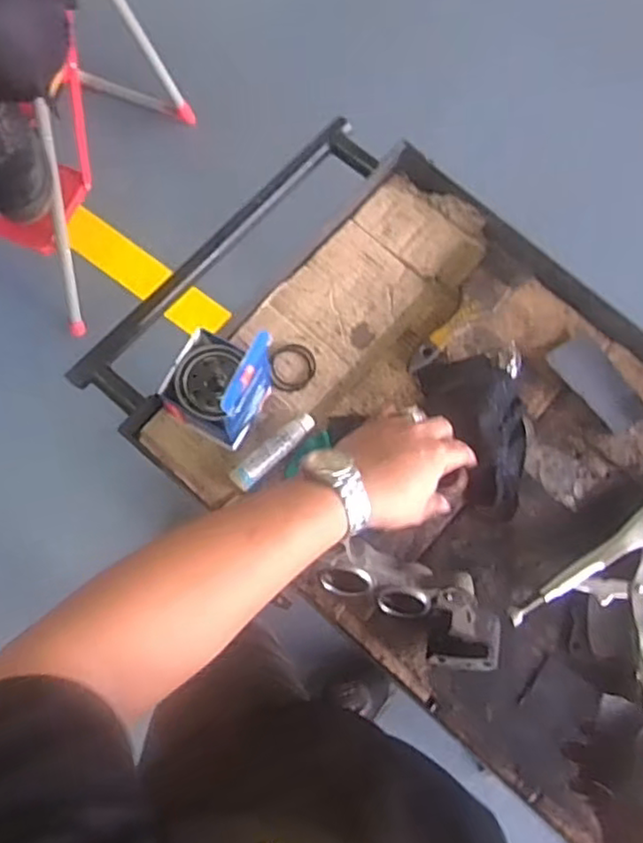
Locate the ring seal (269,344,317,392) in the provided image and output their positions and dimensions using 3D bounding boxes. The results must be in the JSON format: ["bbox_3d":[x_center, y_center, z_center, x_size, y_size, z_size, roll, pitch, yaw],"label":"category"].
[{"bbox_3d":[-0.031,-0.060,0.732,0.052,0.009,0.053,0,76,-1],"label":"ring seal"}]

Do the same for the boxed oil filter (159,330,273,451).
[{"bbox_3d":[-0.101,-0.040,0.629,0.087,0.160,0.083,27,77,5],"label":"boxed oil filter"}]

